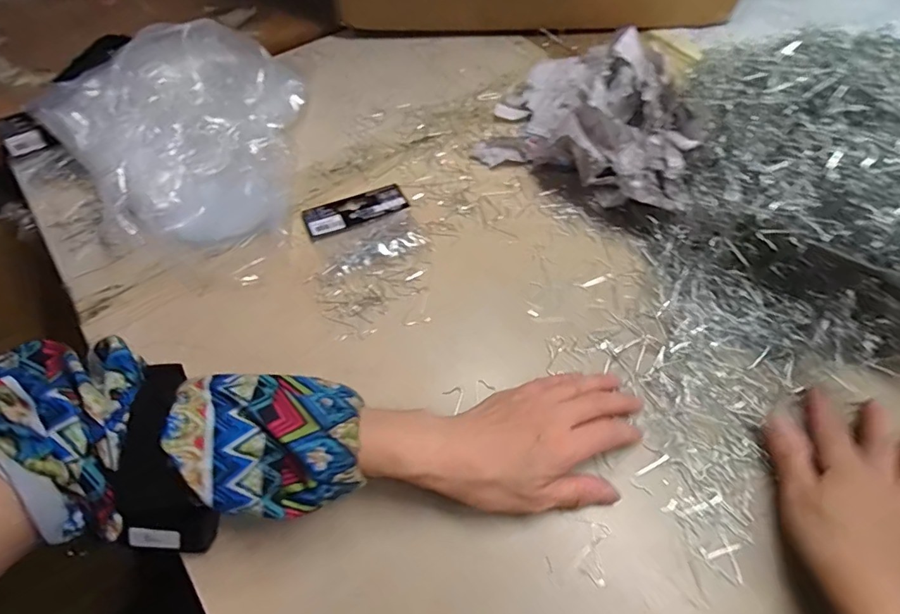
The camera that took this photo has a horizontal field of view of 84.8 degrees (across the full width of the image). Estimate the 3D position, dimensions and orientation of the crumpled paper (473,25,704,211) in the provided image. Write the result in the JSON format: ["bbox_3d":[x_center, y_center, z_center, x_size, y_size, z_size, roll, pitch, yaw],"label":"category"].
[{"bbox_3d":[0.149,-0.197,0.489,0.222,0.110,0.159,32,63,19],"label":"crumpled paper"}]

